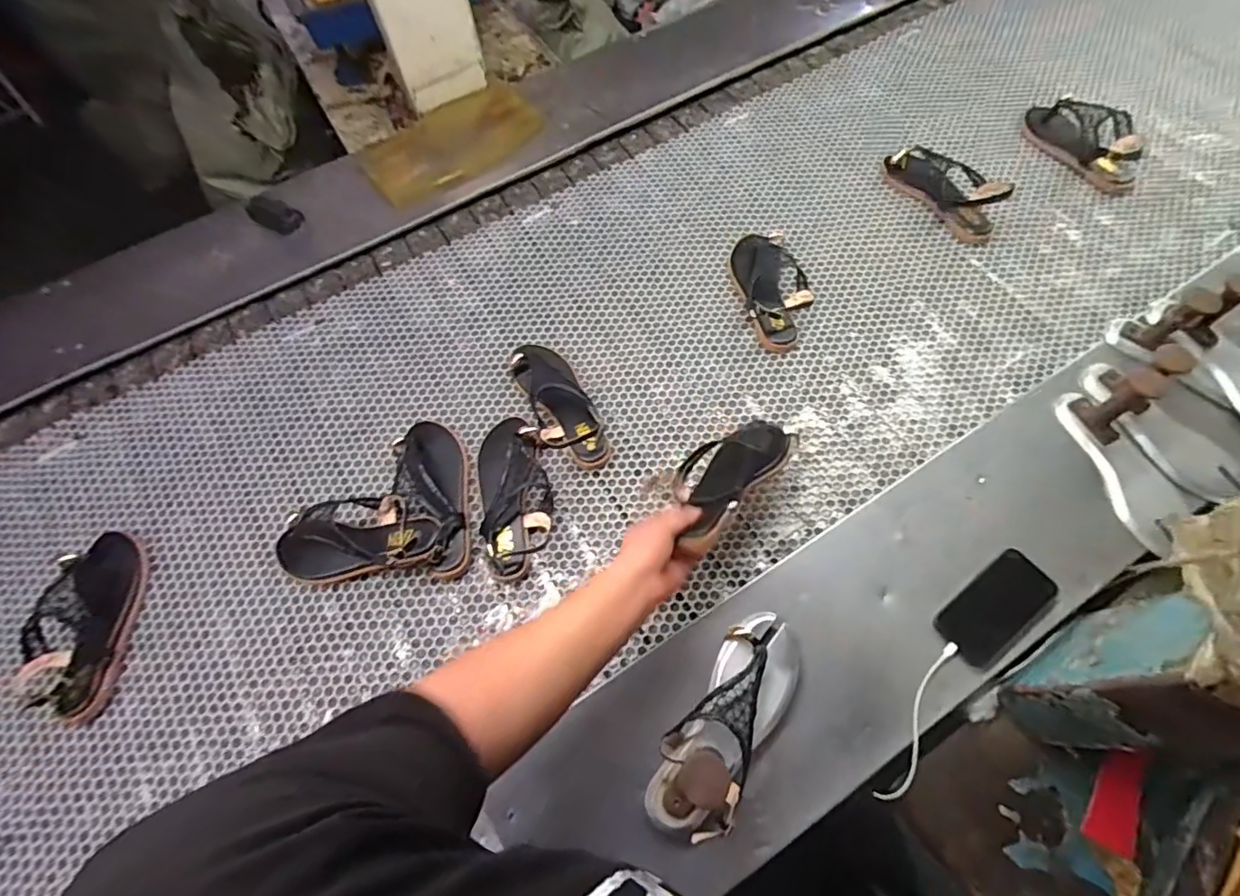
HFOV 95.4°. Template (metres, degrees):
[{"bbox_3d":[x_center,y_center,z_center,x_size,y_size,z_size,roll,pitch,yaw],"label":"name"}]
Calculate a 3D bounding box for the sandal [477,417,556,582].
[{"bbox_3d":[-0.151,0.051,0.789,0.099,0.076,0.239,-14,64,-3],"label":"sandal"}]

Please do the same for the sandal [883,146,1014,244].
[{"bbox_3d":[0.583,-0.463,1.004,0.089,0.060,0.224,-29,66,-10],"label":"sandal"}]

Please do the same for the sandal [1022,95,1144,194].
[{"bbox_3d":[0.865,-0.575,1.043,0.107,0.056,0.230,-33,67,-12],"label":"sandal"}]

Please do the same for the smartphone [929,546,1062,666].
[{"bbox_3d":[0.457,0.194,0.686,0.149,0.008,0.074,-40,71,-6],"label":"smartphone"}]

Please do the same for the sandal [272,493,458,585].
[{"bbox_3d":[-0.355,0.114,0.763,0.246,0.089,0.103,-7,64,0],"label":"sandal"}]

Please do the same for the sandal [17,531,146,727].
[{"bbox_3d":[-0.723,0.227,0.753,0.139,0.054,0.247,-3,64,2],"label":"sandal"}]

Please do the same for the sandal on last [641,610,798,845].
[{"bbox_3d":[0.123,0.287,0.601,0.095,0.132,0.245,31,70,17],"label":"sandal on last"}]

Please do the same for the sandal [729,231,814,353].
[{"bbox_3d":[0.252,-0.281,0.935,0.101,0.058,0.253,-11,64,-2],"label":"sandal"}]

